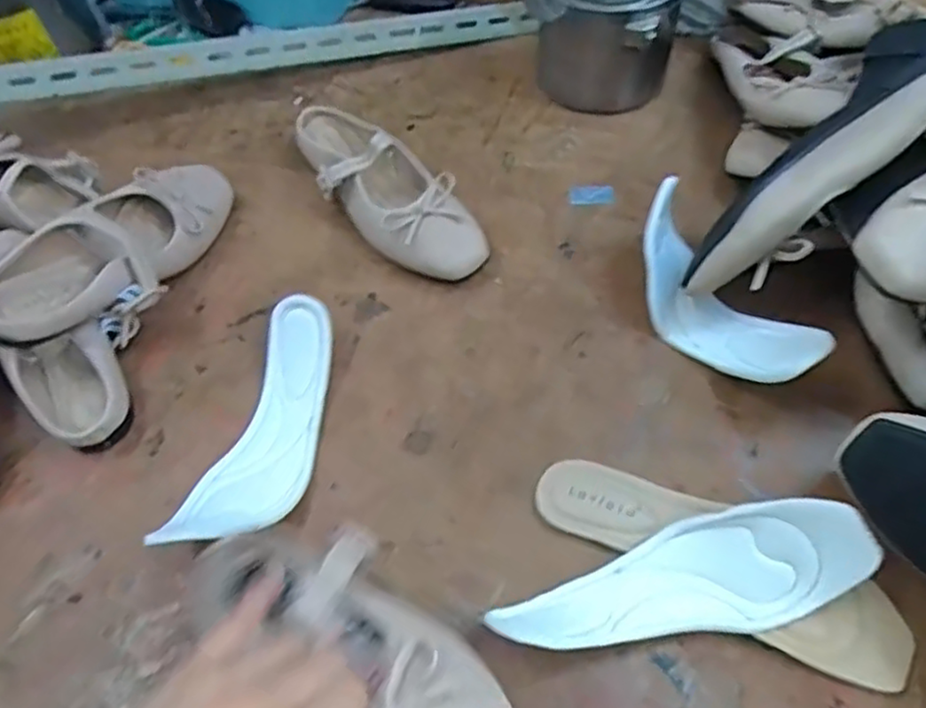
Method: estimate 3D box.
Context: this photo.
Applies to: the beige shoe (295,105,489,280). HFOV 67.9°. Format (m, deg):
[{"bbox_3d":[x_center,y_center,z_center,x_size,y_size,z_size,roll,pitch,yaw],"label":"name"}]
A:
[{"bbox_3d":[-0.076,-0.152,0.623,0.088,0.060,0.243,-31,60,-14],"label":"beige shoe"}]

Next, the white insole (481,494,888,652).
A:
[{"bbox_3d":[0.125,0.132,0.412,0.208,0.068,0.065,-6,57,1],"label":"white insole"}]

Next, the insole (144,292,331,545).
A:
[{"bbox_3d":[-0.140,0.052,0.506,0.080,0.039,0.198,14,59,14],"label":"insole"}]

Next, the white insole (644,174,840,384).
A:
[{"bbox_3d":[0.185,-0.040,0.518,0.061,0.070,0.175,-26,59,-12],"label":"white insole"}]

